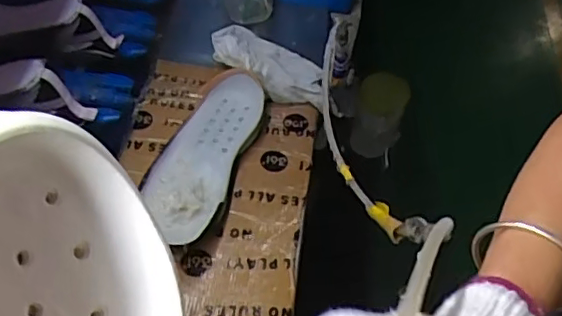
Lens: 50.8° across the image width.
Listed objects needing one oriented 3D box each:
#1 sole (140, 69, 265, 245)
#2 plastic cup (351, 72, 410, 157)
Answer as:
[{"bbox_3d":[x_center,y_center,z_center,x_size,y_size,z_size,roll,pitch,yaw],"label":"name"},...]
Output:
[{"bbox_3d":[-0.095,-0.004,0.701,0.098,0.056,0.245,14,53,5],"label":"sole"},{"bbox_3d":[0.148,-0.059,0.908,0.070,0.125,0.077,3,53,-4],"label":"plastic cup"}]

